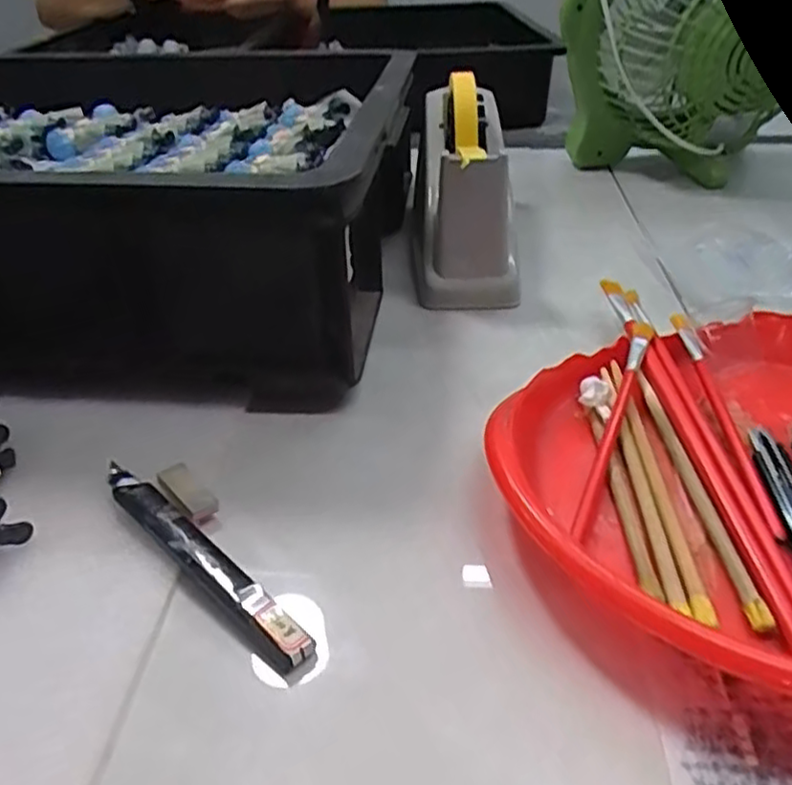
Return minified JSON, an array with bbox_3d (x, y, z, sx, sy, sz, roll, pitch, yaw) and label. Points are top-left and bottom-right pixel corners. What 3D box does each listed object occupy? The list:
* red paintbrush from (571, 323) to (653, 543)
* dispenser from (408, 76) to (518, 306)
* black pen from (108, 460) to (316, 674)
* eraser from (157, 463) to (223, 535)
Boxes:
[{"bbox_3d":[0.108,0.011,0.344,0.008,0.012,0.162,15,40,22],"label":"red paintbrush"},{"bbox_3d":[0.047,-0.146,0.504,0.068,0.115,0.144,-2,36,1],"label":"dispenser"},{"bbox_3d":[-0.083,0.066,0.288,0.136,0.012,0.016,29,47,35],"label":"black pen"},{"bbox_3d":[-0.093,0.048,0.318,0.014,0.011,0.038,-28,43,-30],"label":"eraser"}]

